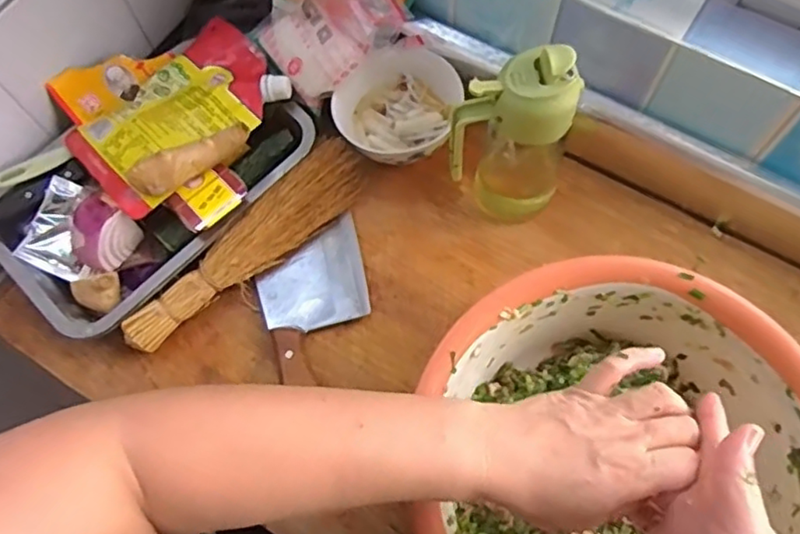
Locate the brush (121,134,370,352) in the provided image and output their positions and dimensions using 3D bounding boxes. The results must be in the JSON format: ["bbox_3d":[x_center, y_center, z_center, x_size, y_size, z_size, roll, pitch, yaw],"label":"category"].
[{"bbox_3d":[-0.137,-0.018,0.571,0.049,0.056,0.257,41,75,17],"label":"brush"}]

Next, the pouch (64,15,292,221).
[{"bbox_3d":[-0.213,-0.149,0.591,0.197,0.031,0.141,-40,71,-13],"label":"pouch"}]

